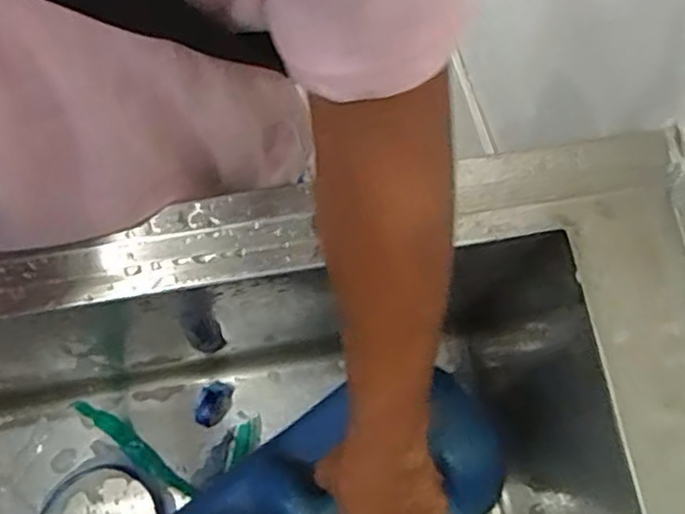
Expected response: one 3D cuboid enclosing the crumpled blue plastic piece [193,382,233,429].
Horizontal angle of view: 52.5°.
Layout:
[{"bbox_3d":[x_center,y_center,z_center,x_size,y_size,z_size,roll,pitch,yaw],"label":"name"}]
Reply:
[{"bbox_3d":[-0.143,0.165,0.774,0.030,0.050,0.049,14,75,3],"label":"crumpled blue plastic piece"}]

